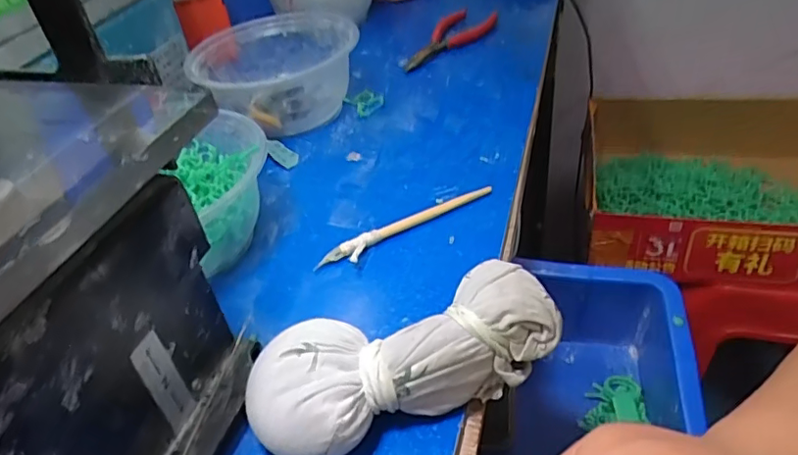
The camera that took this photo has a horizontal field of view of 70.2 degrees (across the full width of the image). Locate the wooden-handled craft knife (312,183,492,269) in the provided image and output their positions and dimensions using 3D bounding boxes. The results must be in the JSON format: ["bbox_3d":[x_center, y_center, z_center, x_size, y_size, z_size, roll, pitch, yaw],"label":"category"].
[{"bbox_3d":[0.006,-0.001,0.343,0.117,0.009,0.016,-24,43,-19],"label":"wooden-handled craft knife"}]

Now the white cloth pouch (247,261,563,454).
[{"bbox_3d":[0.003,0.057,0.250,0.134,0.043,0.051,-19,41,-14],"label":"white cloth pouch"}]

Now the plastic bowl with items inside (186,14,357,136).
[{"bbox_3d":[-0.100,-0.126,0.468,0.127,0.063,0.107,-21,42,-16],"label":"plastic bowl with items inside"}]

